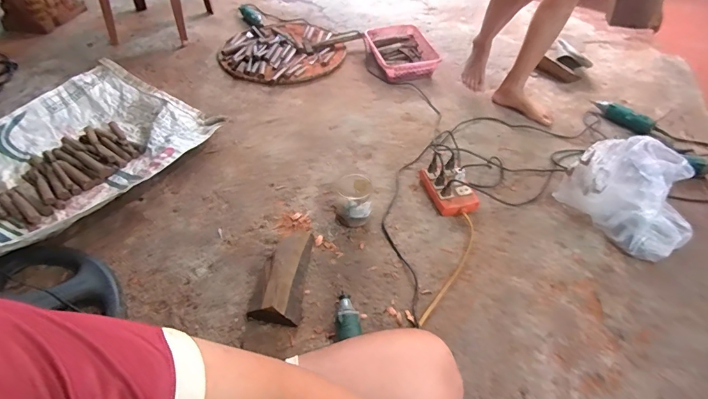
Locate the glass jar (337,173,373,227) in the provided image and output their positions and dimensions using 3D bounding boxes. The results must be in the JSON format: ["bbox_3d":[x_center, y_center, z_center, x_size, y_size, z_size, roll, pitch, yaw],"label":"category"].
[{"bbox_3d":[0.001,0.005,1.036,0.094,0.107,0.105,5,49,3],"label":"glass jar"}]

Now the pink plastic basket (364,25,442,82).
[{"bbox_3d":[0.183,-0.579,1.546,0.230,0.061,0.284,-11,50,-11],"label":"pink plastic basket"}]

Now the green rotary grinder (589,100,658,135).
[{"bbox_3d":[0.896,-0.284,1.335,0.053,0.056,0.213,-25,54,-22],"label":"green rotary grinder"}]

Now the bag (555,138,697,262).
[{"bbox_3d":[0.739,-0.027,1.025,0.274,0.200,0.285,-30,56,-24],"label":"bag"}]

